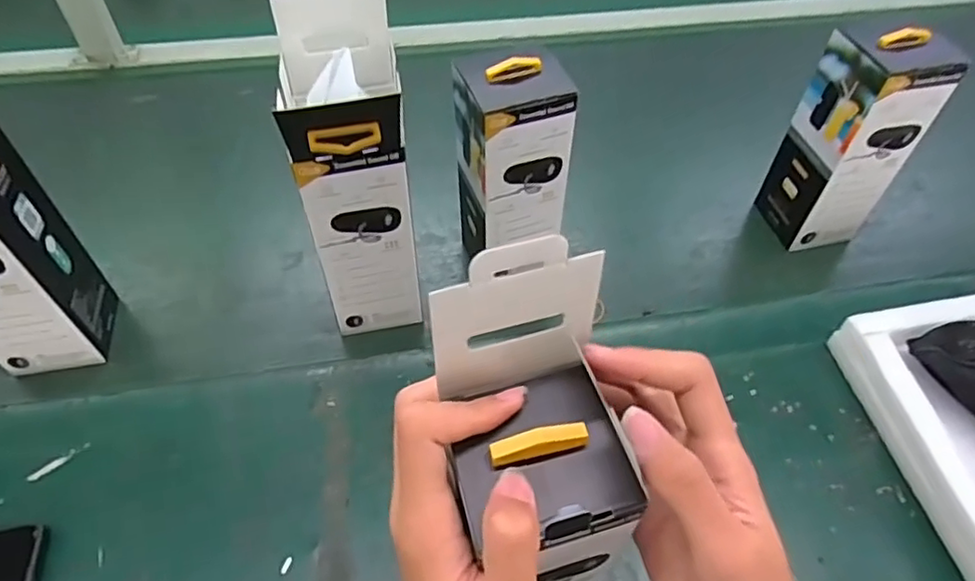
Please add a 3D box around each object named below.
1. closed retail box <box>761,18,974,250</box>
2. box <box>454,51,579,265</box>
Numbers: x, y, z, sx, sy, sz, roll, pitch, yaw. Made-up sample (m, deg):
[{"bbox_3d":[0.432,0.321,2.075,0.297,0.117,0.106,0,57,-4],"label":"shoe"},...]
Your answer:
[{"bbox_3d":[0.334,-0.138,0.576,0.074,0.205,0.078,-12,51,-11],"label":"closed retail box"},{"bbox_3d":[0.019,-0.097,0.537,0.078,0.206,0.081,-16,52,-14],"label":"box"}]

